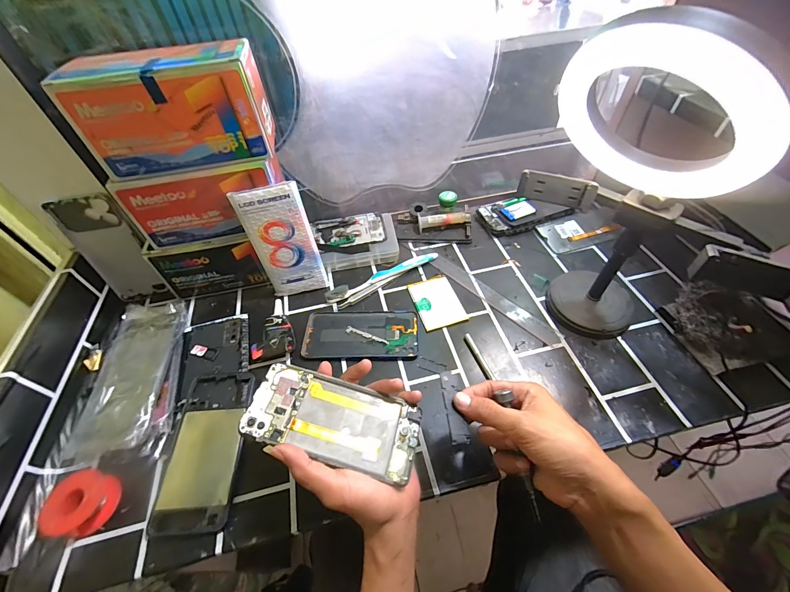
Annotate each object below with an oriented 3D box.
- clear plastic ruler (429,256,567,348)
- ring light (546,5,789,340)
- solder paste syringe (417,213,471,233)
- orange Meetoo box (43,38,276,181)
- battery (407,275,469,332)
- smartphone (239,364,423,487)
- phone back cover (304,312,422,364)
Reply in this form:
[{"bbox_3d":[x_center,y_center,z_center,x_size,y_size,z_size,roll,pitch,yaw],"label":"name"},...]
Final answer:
[{"bbox_3d":[0.141,-0.001,0.481,0.032,0.005,0.212,-37,58,-24],"label":"clear plastic ruler"},{"bbox_3d":[0.220,-0.085,0.336,0.144,0.322,0.156,-1,51,2],"label":"ring light"},{"bbox_3d":[0.083,-0.126,0.563,0.086,0.024,0.022,-6,51,-2],"label":"solder paste syringe"},{"bbox_3d":[-0.233,-0.203,0.359,0.180,0.100,0.075,-12,51,-7],"label":"orange Meetoo box"},{"bbox_3d":[0.060,0.007,0.477,0.061,0.004,0.088,-15,52,-9],"label":"battery"},{"bbox_3d":[-0.053,0.111,0.298,0.149,0.007,0.067,17,53,1],"label":"smartphone"},{"bbox_3d":[-0.045,0.052,0.446,0.153,0.004,0.075,0,51,3],"label":"phone back cover"}]

